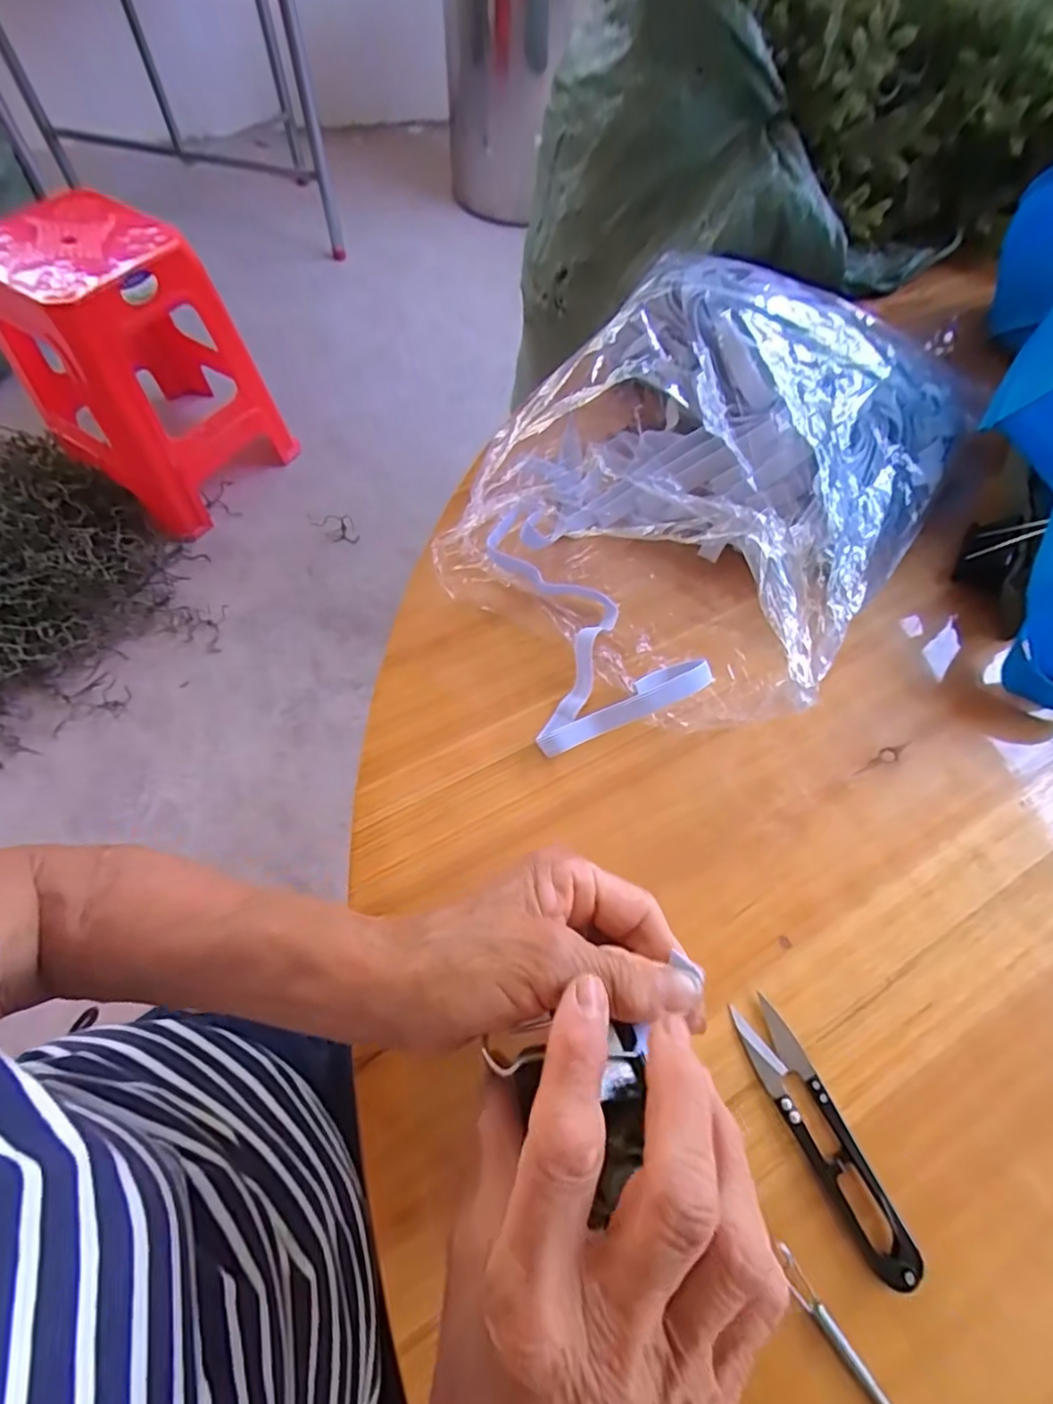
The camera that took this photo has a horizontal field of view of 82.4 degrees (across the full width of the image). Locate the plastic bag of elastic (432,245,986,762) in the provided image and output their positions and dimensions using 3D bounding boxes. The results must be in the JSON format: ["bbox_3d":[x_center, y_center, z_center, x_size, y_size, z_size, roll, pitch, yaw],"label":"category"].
[{"bbox_3d":[0.110,-0.126,0.356,0.345,0.093,0.234,-38,70,-19],"label":"plastic bag of elastic"}]

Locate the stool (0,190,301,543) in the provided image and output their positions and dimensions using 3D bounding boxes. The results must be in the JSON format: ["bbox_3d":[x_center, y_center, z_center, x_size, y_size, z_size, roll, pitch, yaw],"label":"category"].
[{"bbox_3d":[-0.827,-0.713,1.312,0.435,0.502,0.422,38,67,16],"label":"stool"}]

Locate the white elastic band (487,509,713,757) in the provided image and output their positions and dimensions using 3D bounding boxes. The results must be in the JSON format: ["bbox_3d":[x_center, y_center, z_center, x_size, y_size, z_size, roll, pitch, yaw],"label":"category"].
[{"bbox_3d":[0.041,-0.048,0.348,0.097,0.028,0.146,-11,63,-8],"label":"white elastic band"}]

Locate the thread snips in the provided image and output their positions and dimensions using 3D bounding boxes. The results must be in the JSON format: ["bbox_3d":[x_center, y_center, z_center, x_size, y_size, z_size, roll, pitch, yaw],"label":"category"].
[{"bbox_3d":[0.122,0.176,0.246,0.022,0.010,0.101,-23,66,-13],"label":"thread snips"}]

